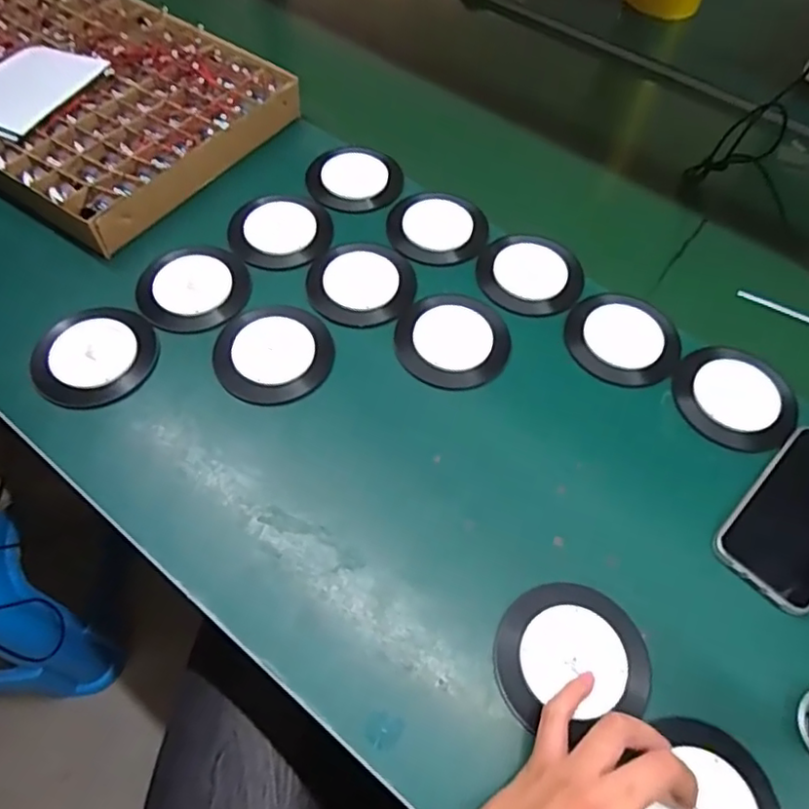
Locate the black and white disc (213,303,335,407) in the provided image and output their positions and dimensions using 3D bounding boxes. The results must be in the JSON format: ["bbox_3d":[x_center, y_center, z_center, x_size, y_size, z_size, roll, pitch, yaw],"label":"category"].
[{"bbox_3d":[-0.111,-0.046,0.523,0.097,0.014,0.093,1,60,-2],"label":"black and white disc"}]

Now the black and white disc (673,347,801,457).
[{"bbox_3d":[0.275,-0.005,0.507,0.095,0.012,0.087,1,60,-2],"label":"black and white disc"}]

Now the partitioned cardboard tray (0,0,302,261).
[{"bbox_3d":[-0.364,-0.348,0.671,0.414,0.042,0.301,33,64,16],"label":"partitioned cardboard tray"}]

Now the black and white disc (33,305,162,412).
[{"bbox_3d":[-0.260,-0.043,0.512,0.088,0.010,0.098,26,62,13],"label":"black and white disc"}]

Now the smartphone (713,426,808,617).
[{"bbox_3d":[0.298,0.081,0.457,0.075,0.009,0.149,40,66,19],"label":"smartphone"}]

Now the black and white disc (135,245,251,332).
[{"bbox_3d":[-0.193,-0.107,0.551,0.093,0.013,0.085,1,60,-2],"label":"black and white disc"}]

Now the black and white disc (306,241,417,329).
[{"bbox_3d":[-0.042,-0.112,0.564,0.095,0.013,0.090,1,60,-2],"label":"black and white disc"}]

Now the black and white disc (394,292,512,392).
[{"bbox_3d":[0.041,-0.060,0.537,0.093,0.014,0.096,1,60,-2],"label":"black and white disc"}]

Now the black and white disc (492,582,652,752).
[{"bbox_3d":[0.109,0.167,0.404,0.102,0.010,0.091,-27,64,-17],"label":"black and white disc"}]

